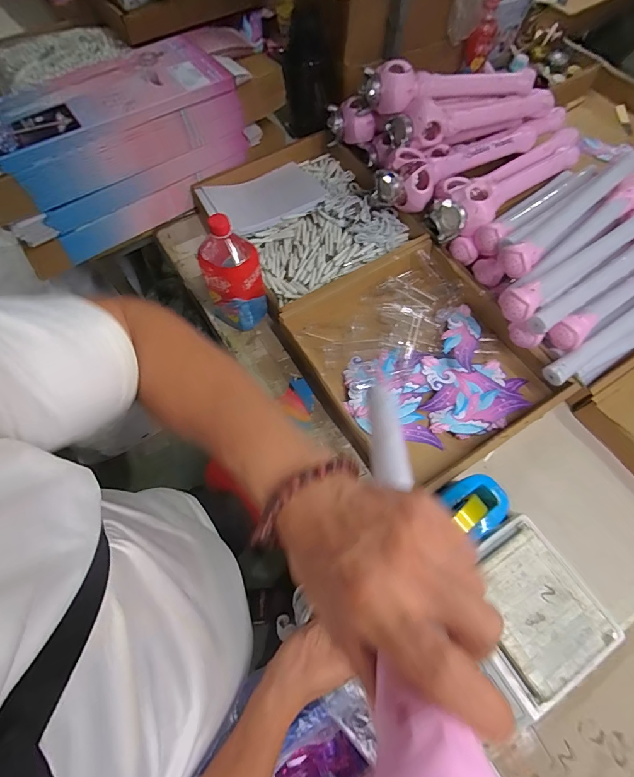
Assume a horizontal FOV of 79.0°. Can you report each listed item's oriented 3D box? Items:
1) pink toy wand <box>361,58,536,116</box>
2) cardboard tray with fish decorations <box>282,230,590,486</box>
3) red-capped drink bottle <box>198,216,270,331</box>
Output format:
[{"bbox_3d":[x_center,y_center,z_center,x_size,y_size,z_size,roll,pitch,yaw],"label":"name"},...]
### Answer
[{"bbox_3d":[0.271,-0.606,0.767,0.360,0.079,0.075,-14,67,-5],"label":"pink toy wand"},{"bbox_3d":[0.174,-0.056,0.669,0.352,0.048,0.392,-32,70,-13],"label":"cardboard tray with fish decorations"},{"bbox_3d":[-0.138,-0.185,0.624,0.089,0.199,0.081,-15,67,-6],"label":"red-capped drink bottle"}]

